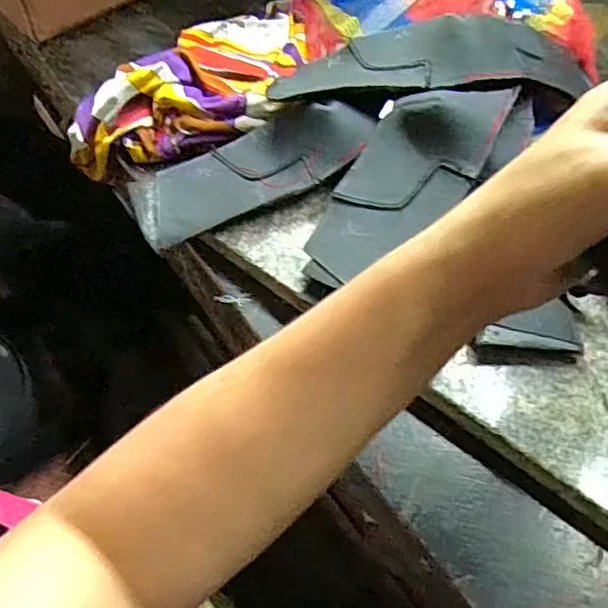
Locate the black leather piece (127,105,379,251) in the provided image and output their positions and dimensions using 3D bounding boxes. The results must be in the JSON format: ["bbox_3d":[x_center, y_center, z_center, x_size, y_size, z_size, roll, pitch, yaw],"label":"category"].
[{"bbox_3d":[-0.043,-0.109,0.468,0.178,0.043,0.079,-21,59,-14],"label":"black leather piece"}]

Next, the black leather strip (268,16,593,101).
[{"bbox_3d":[0.099,-0.197,0.491,0.250,0.041,0.090,-4,57,-3],"label":"black leather strip"}]

